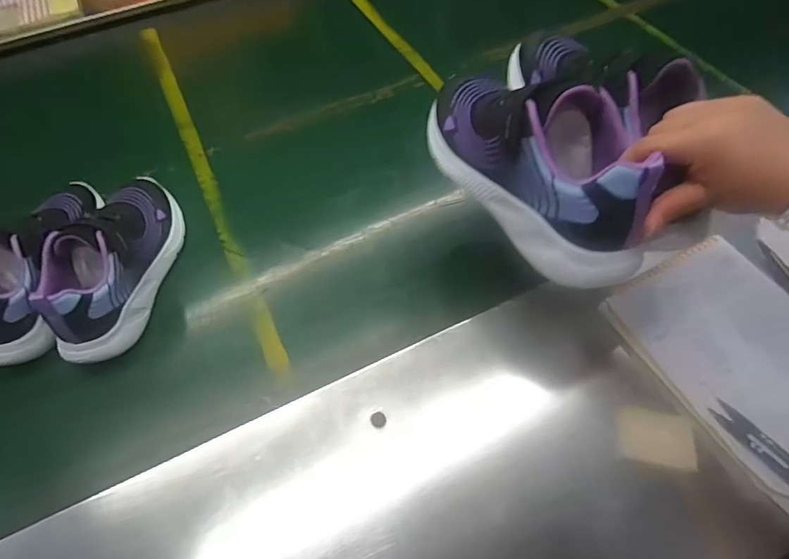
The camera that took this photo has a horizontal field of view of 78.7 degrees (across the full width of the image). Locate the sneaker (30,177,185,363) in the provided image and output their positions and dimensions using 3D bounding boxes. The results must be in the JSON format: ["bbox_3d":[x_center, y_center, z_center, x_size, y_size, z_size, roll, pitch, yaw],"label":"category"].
[{"bbox_3d":[-0.280,-0.028,0.486,0.071,0.087,0.213,7,56,7],"label":"sneaker"}]

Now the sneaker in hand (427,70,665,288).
[{"bbox_3d":[0.109,-0.108,0.378,0.088,0.101,0.232,-27,58,-15],"label":"sneaker in hand"}]

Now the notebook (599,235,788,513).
[{"bbox_3d":[0.306,0.066,0.405,0.159,0.017,0.207,-28,65,-7],"label":"notebook"}]

